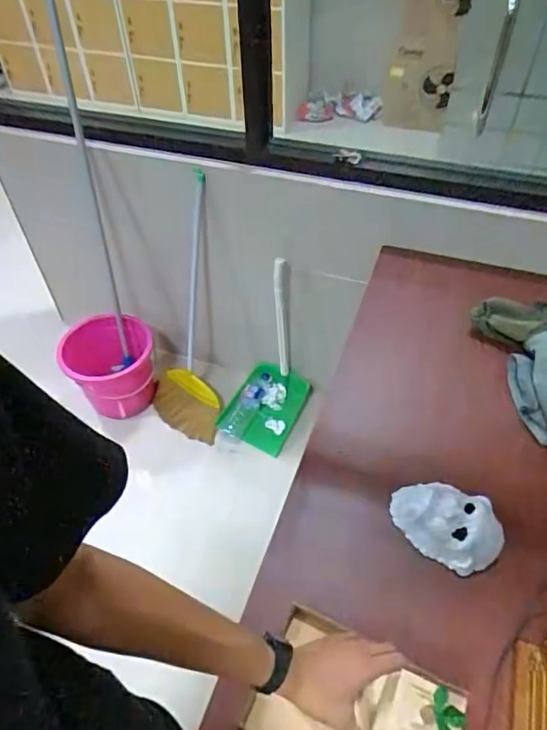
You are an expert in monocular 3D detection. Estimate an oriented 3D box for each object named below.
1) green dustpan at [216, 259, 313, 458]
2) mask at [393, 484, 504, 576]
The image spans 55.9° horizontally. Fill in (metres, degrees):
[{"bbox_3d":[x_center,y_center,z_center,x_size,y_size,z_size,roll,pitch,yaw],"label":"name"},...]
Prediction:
[{"bbox_3d":[-0.036,-0.017,1.698,0.246,0.630,0.273,18,51,17],"label":"green dustpan"},{"bbox_3d":[0.292,0.262,0.874,0.180,0.049,0.127,23,53,20],"label":"mask"}]

